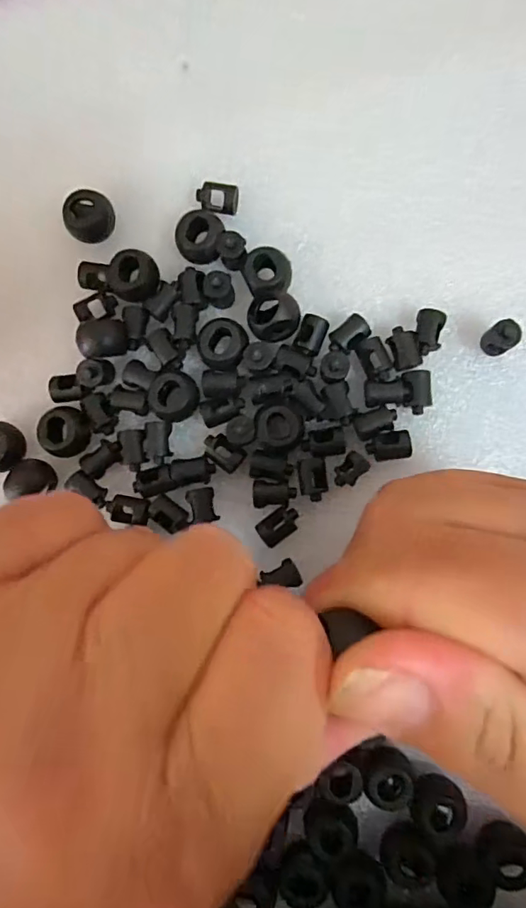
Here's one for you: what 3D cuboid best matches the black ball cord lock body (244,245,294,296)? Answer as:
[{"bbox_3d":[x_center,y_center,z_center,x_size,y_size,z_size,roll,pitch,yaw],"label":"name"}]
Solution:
[{"bbox_3d":[0.002,-0.063,0.184,0.015,0.012,0.016,3,87,5],"label":"black ball cord lock body"}]

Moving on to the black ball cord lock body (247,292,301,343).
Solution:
[{"bbox_3d":[0.004,-0.047,0.178,0.016,0.018,0.017,5,87,5],"label":"black ball cord lock body"}]

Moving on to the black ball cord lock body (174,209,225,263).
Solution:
[{"bbox_3d":[-0.022,-0.077,0.187,0.015,0.011,0.018,20,89,5],"label":"black ball cord lock body"}]

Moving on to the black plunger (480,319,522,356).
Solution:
[{"bbox_3d":[0.080,-0.039,0.176,0.008,0.014,0.009,-38,84,1],"label":"black plunger"}]

